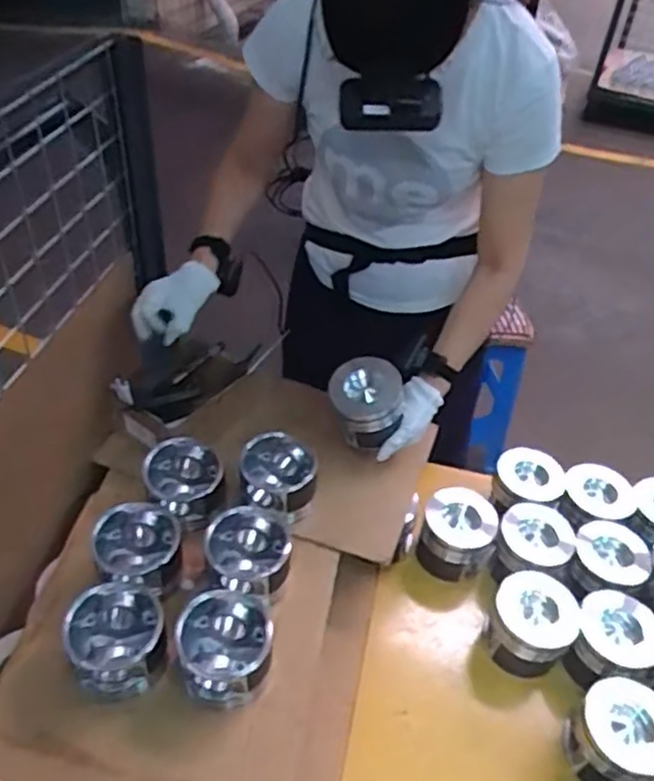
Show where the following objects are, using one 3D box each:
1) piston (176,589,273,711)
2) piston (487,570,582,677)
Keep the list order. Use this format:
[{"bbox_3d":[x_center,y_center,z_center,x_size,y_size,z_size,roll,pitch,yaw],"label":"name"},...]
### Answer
[{"bbox_3d":[-0.122,0.314,0.843,0.117,0.089,0.111,-6,43,-12],"label":"piston"},{"bbox_3d":[0.304,0.343,1.026,0.124,0.102,0.132,29,47,25],"label":"piston"}]

